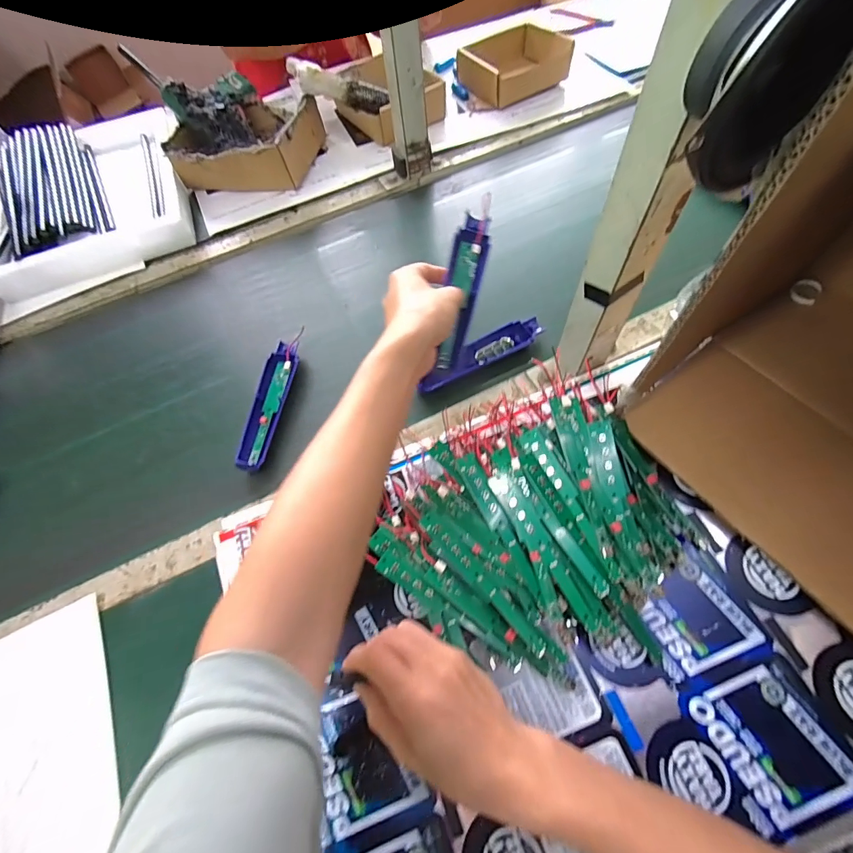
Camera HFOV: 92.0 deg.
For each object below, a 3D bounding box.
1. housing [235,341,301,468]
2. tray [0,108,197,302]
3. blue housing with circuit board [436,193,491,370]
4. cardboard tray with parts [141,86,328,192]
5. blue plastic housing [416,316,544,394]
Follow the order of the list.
[{"bbox_3d":[-0.185,-0.026,0.486,0.034,0.023,0.168,7,62,8],"label":"housing"},{"bbox_3d":[-0.546,-0.383,0.680,0.285,0.063,0.371,-19,62,-6],"label":"tray"},{"bbox_3d":[0.039,-0.144,0.424,0.034,0.024,0.176,9,86,9],"label":"blue housing with circuit board"},{"bbox_3d":[-0.305,-0.506,0.703,0.223,0.104,0.239,8,62,8],"label":"cardboard tray with parts"},{"bbox_3d":[0.063,-0.089,0.496,0.167,0.018,0.041,-25,63,-9],"label":"blue plastic housing"}]

